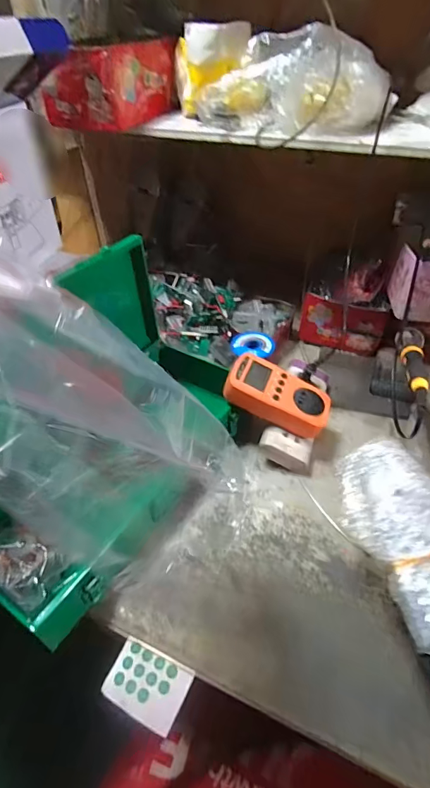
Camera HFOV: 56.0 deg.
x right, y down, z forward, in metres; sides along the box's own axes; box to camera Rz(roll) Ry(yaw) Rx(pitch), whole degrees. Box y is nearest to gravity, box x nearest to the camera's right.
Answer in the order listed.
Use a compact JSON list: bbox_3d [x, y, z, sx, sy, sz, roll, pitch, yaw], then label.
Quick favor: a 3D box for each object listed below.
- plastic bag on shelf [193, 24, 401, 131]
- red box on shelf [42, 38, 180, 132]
[{"bbox_3d":[0.098,-0.366,0.482,0.223,0.096,0.108,10,45,13],"label":"plastic bag on shelf"},{"bbox_3d":[-0.145,-0.446,0.581,0.121,0.083,0.170,23,50,25],"label":"red box on shelf"}]

